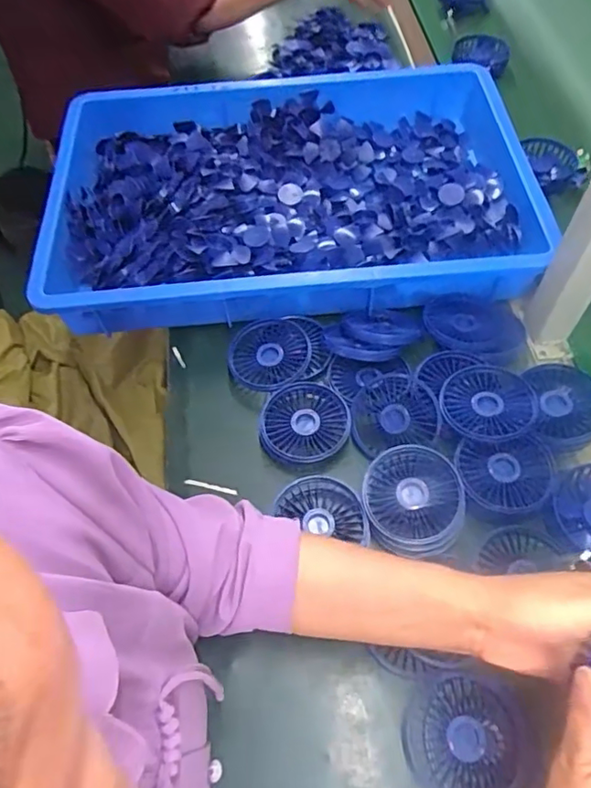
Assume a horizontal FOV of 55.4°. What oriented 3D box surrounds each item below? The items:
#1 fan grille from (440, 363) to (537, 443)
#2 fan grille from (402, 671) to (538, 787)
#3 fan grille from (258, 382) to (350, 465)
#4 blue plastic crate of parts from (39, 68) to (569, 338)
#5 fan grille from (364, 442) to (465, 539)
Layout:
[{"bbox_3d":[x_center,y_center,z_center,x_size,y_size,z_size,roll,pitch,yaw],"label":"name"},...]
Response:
[{"bbox_3d":[0.195,0.008,0.564,0.097,0.012,0.084,-36,65,-20],"label":"fan grille"},{"bbox_3d":[0.132,0.265,0.431,0.093,0.015,0.089,0,68,26],"label":"fan grille"},{"bbox_3d":[0.009,0.029,0.588,0.092,0.019,0.089,0,58,0],"label":"fan grille"},{"bbox_3d":[-0.009,-0.261,0.720,0.576,0.080,0.366,-4,58,-2],"label":"blue plastic crate of parts"},{"bbox_3d":[0.109,0.092,0.529,0.087,0.014,0.087,-3,73,9],"label":"fan grille"}]

